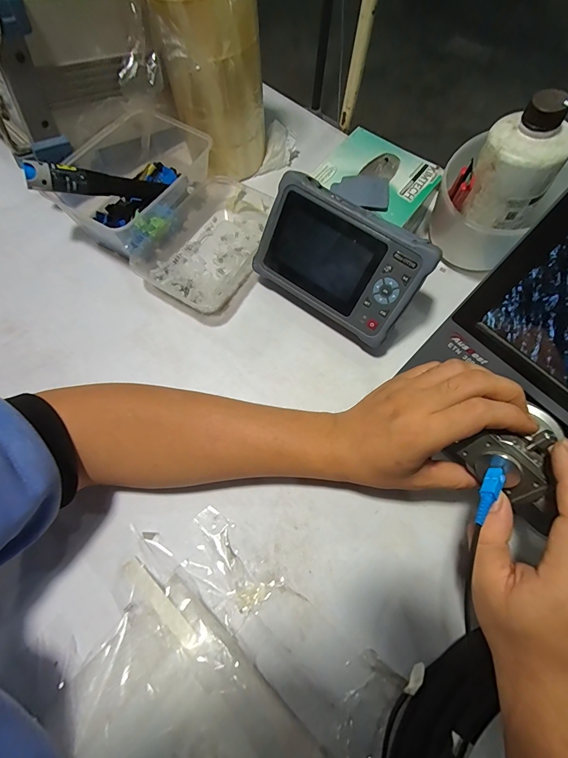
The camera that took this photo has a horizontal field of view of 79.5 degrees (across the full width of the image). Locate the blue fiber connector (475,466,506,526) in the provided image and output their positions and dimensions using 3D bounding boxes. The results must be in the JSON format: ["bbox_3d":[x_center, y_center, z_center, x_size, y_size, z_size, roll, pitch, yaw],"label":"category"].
[{"bbox_3d":[0.133,0.075,0.221,0.011,0.005,0.047,41,56,11],"label":"blue fiber connector"}]

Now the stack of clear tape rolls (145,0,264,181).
[{"bbox_3d":[-0.083,-0.354,0.370,0.101,0.230,0.101,-19,69,-9],"label":"stack of clear tape rolls"}]

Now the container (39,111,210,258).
[{"bbox_3d":[-0.170,-0.246,0.418,0.147,0.080,0.189,42,72,15],"label":"container"}]

